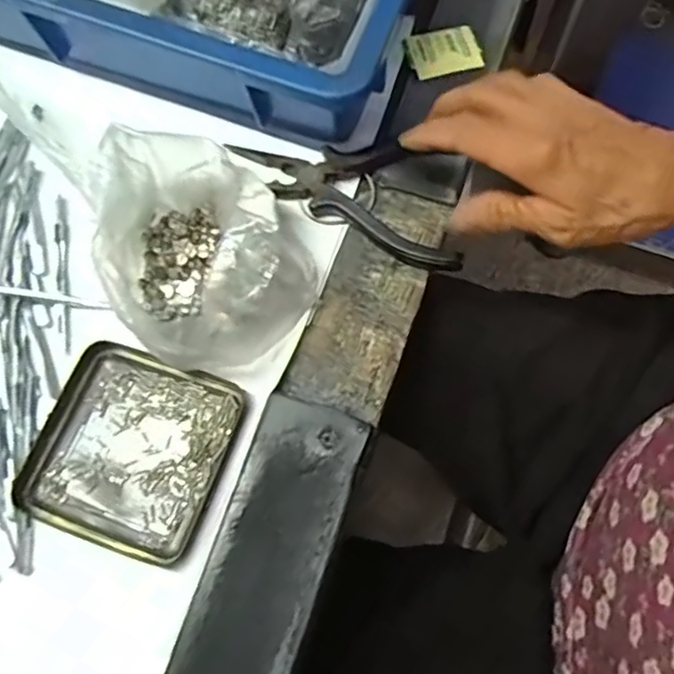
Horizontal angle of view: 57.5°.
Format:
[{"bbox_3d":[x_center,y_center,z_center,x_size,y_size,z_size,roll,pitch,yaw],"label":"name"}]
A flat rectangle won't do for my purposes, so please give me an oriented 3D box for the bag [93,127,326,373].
[{"bbox_3d":[-0.072,-0.049,0.332,0.104,0.059,0.121,-19,71,-3],"label":"bag"}]

